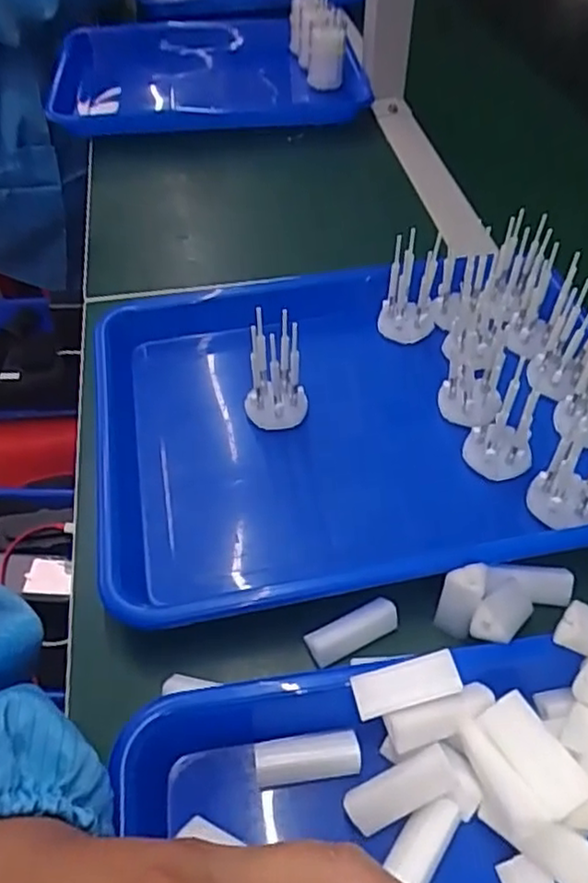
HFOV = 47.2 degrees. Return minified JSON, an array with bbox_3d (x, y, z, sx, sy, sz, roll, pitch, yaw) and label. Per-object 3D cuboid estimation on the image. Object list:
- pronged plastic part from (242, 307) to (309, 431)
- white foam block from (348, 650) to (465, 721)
[{"bbox_3d":[-0.012,-0.043,0.407,0.036,0.070,0.031,-1,50,0],"label":"pronged plastic part"},{"bbox_3d":[0.047,0.104,0.288,0.045,0.007,0.017,-18,51,4],"label":"white foam block"}]

